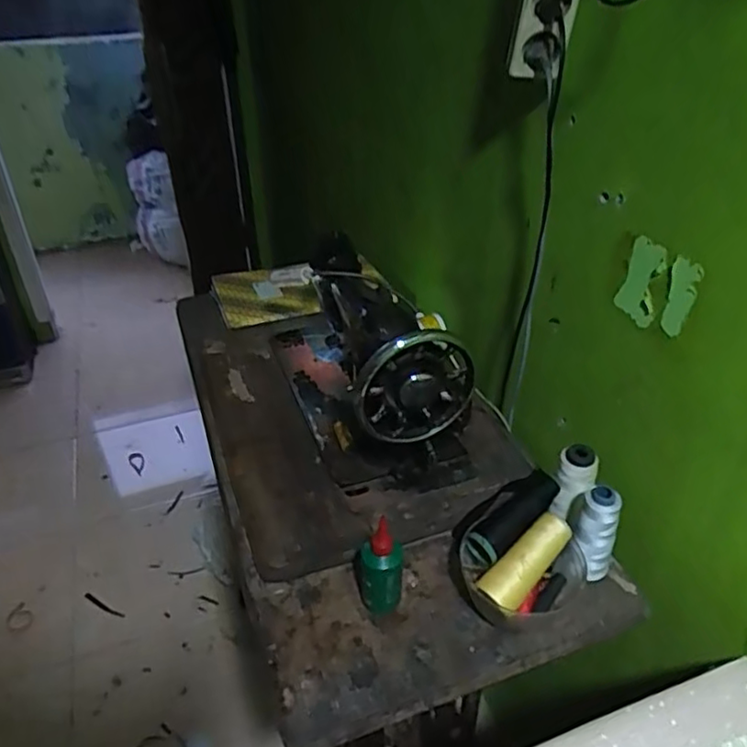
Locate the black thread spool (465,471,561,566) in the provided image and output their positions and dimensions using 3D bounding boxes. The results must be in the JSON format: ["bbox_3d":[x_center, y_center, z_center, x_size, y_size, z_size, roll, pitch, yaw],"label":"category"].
[{"bbox_3d":[0.147,0.148,0.658,0.117,0.035,0.039,-38,46,-19],"label":"black thread spool"}]

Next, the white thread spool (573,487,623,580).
[{"bbox_3d":[0.225,0.171,0.650,0.039,0.116,0.037,15,38,24],"label":"white thread spool"}]

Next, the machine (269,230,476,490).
[{"bbox_3d":[-0.028,-0.047,0.860,0.168,0.202,0.400,-16,36,-18],"label":"machine"}]

